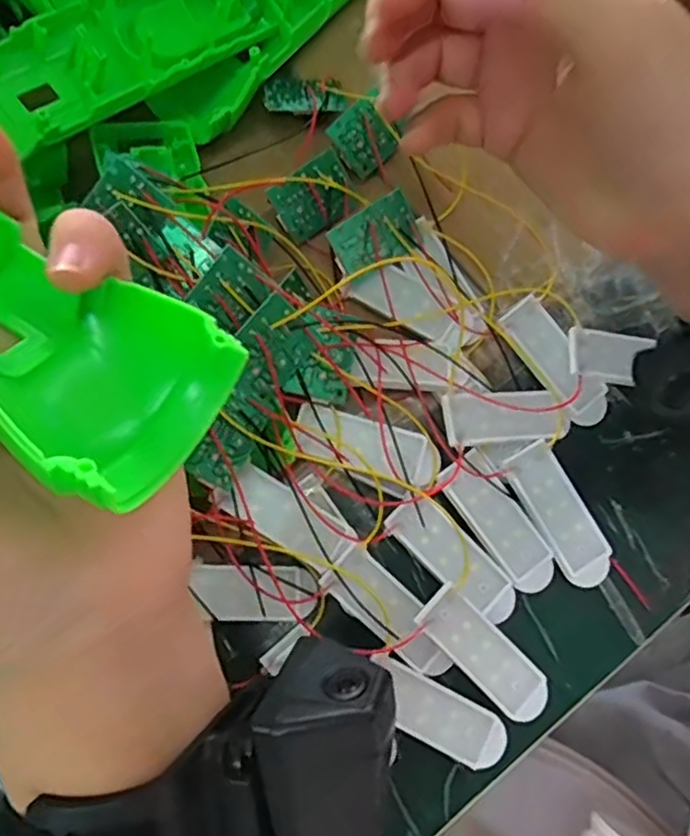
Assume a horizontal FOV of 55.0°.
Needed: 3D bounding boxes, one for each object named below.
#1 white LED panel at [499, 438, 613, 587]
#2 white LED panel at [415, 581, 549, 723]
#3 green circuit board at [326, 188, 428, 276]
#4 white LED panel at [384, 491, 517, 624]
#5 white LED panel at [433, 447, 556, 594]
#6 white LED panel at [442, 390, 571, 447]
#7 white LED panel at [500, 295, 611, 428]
[{"bbox_3d":[0.084,0.038,0.260,0.020,0.011,0.057,-28,75,-9],"label":"white LED panel"},{"bbox_3d":[0.052,0.087,0.242,0.057,0.004,0.020,46,78,-2],"label":"white LED panel"},{"bbox_3d":[0.013,-0.074,0.271,0.035,0.004,0.024,-32,107,-1],"label":"green circuit board"},{"bbox_3d":[0.043,0.054,0.252,0.020,0.009,0.058,-44,88,-11],"label":"white LED panel"},{"bbox_3d":[0.061,0.041,0.258,0.021,0.012,0.057,-36,76,-10],"label":"white LED panel"},{"bbox_3d":[0.066,-0.001,0.262,0.055,0.007,0.022,-1,72,-17],"label":"white LED panel"},{"bbox_3d":[0.088,-0.023,0.273,0.020,0.010,0.057,-36,88,-16],"label":"white LED panel"}]

